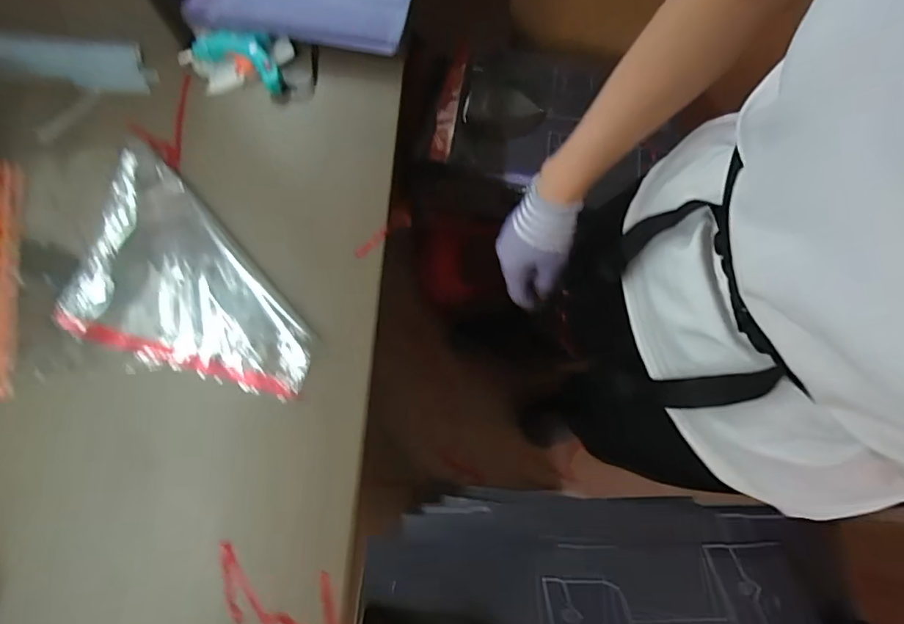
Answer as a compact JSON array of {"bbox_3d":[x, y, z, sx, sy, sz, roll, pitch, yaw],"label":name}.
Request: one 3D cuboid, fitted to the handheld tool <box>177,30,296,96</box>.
[{"bbox_3d":[-0.293,-0.333,0.655,0.150,0.030,0.092,10,74,4],"label":"handheld tool"}]

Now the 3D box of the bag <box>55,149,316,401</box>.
[{"bbox_3d":[-0.288,-0.044,0.584,0.303,0.028,0.221,17,75,6],"label":"bag"}]

